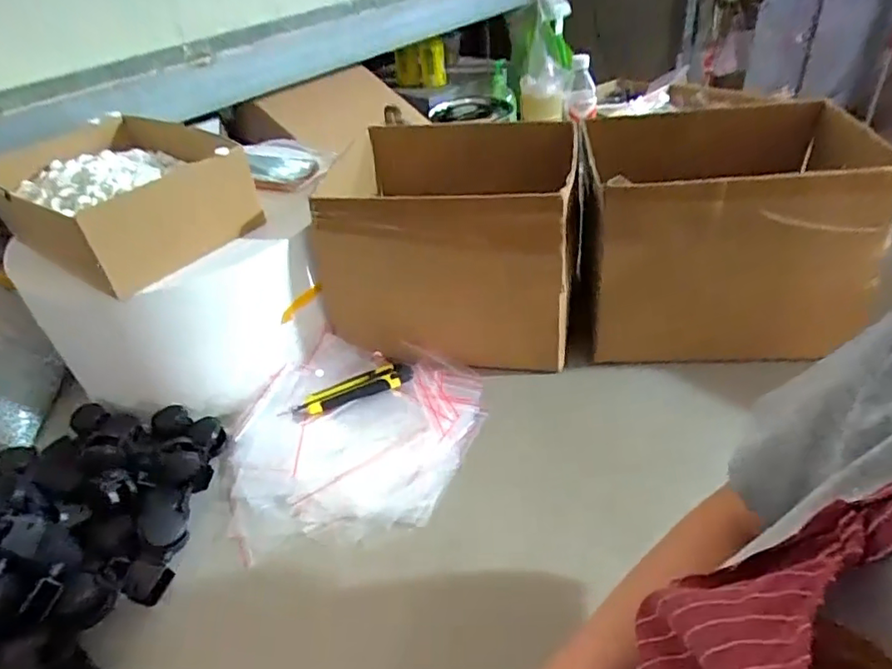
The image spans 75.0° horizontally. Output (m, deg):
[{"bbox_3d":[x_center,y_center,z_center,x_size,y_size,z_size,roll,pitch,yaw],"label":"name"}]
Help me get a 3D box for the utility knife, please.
[{"bbox_3d":[-0.125,0.070,0.737,0.168,0.019,0.036,-15,39,-10],"label":"utility knife"}]

